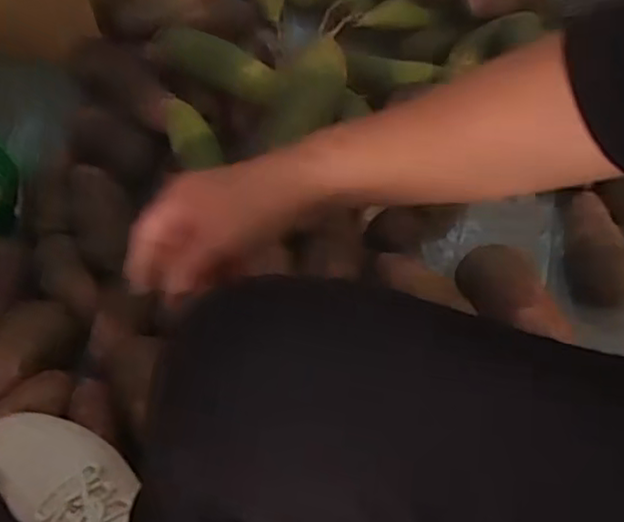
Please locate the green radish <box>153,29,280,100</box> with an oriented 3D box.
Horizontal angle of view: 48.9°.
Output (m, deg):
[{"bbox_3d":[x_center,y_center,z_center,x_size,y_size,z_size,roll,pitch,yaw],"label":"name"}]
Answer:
[{"bbox_3d":[-0.126,-0.247,0.854,0.175,0.049,0.060,13,61,10],"label":"green radish"}]

